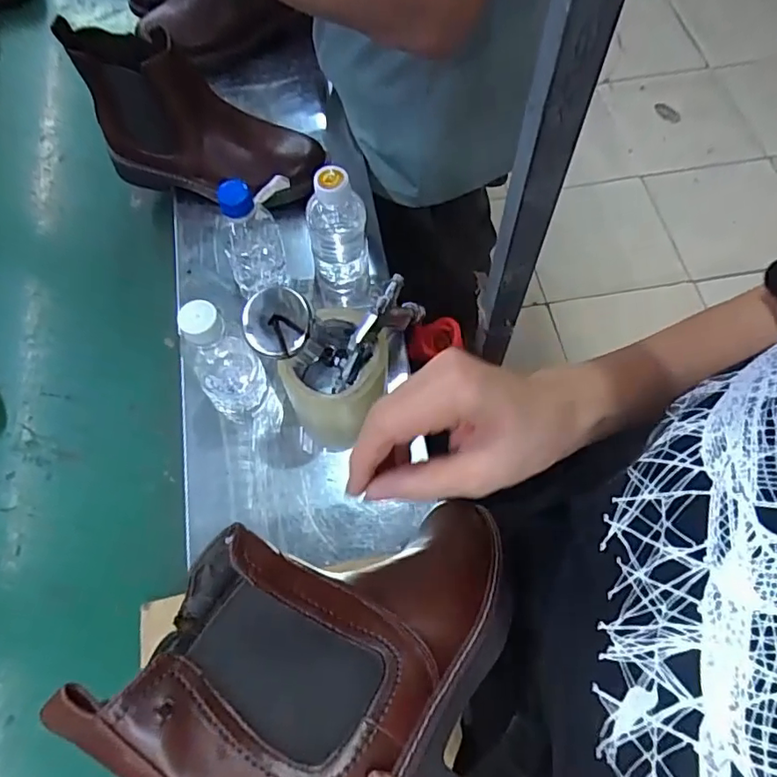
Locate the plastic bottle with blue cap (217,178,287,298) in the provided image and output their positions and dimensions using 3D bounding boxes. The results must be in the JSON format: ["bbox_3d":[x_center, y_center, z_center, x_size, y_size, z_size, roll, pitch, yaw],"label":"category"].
[{"bbox_3d":[-0.144,-0.158,0.582,0.058,0.129,0.055,-19,66,-8],"label":"plastic bottle with blue cap"}]

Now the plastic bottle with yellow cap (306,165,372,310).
[{"bbox_3d":[-0.053,-0.152,0.602,0.067,0.171,0.053,-4,65,0],"label":"plastic bottle with yellow cap"}]

